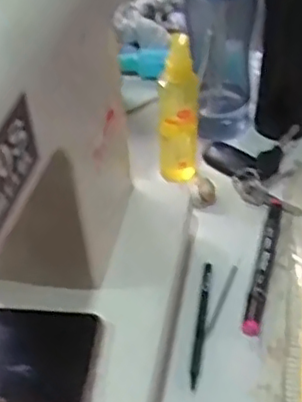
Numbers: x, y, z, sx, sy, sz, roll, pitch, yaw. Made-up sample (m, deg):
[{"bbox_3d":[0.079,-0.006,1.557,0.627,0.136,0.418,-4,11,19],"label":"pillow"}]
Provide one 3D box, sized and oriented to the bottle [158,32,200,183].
[{"bbox_3d":[0.026,-0.083,0.629,0.040,0.152,0.029,-2,41,4],"label":"bottle"}]

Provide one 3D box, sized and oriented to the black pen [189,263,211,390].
[{"bbox_3d":[0.041,0.097,0.540,0.008,0.010,0.124,3,42,9],"label":"black pen"}]

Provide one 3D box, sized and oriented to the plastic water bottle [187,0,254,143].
[{"bbox_3d":[0.071,-0.171,0.669,0.063,0.226,0.071,1,42,7],"label":"plastic water bottle"}]

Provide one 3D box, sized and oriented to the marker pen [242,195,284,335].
[{"bbox_3d":[0.102,0.048,0.584,0.013,0.018,0.169,7,43,14],"label":"marker pen"}]

